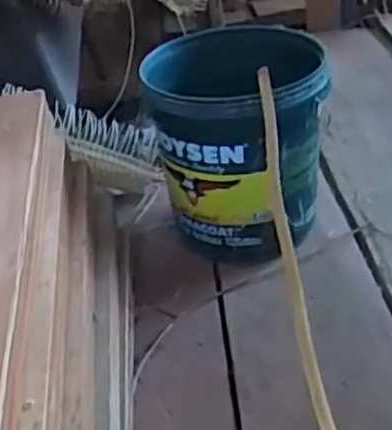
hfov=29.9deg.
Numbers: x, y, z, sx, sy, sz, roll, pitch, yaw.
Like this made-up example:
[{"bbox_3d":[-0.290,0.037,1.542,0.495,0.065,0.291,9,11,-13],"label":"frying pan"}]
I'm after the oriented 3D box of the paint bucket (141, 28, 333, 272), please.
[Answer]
[{"bbox_3d":[0.076,-0.119,1.300,0.302,0.324,0.297,0,33,10],"label":"paint bucket"}]

